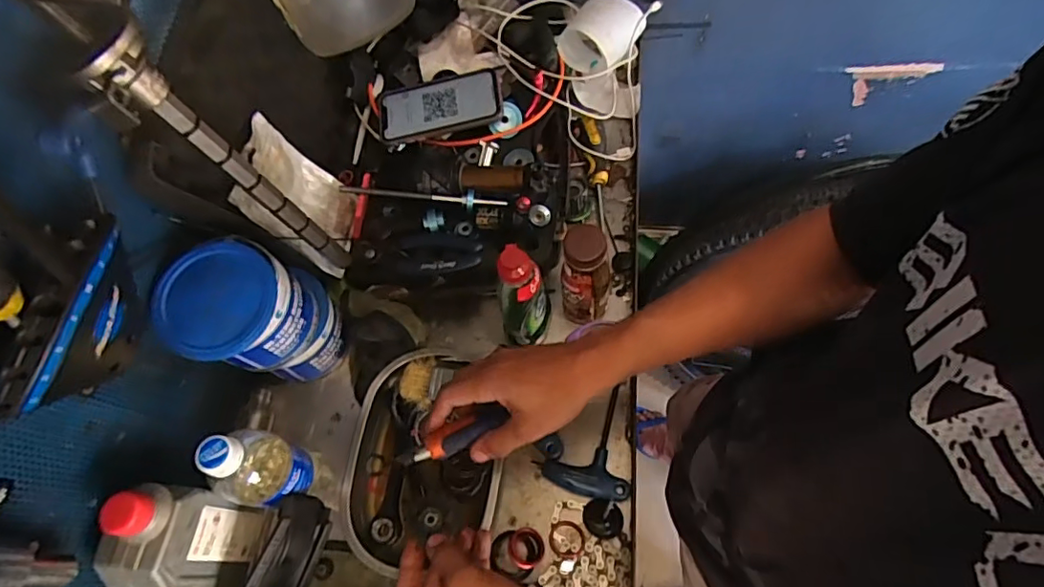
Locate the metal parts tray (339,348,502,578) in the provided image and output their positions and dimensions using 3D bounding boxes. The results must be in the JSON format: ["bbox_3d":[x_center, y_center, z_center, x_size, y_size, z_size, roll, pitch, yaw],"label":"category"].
[{"bbox_3d":[-0.105,0.168,0.568,0.162,0.046,0.216,5,66,7],"label":"metal parts tray"}]

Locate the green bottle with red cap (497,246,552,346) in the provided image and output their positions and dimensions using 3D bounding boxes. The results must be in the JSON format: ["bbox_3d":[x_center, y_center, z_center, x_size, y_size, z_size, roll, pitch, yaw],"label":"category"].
[{"bbox_3d":[0.003,0.010,0.544,0.049,0.147,0.051,-2,65,4],"label":"green bottle with red cap"}]

